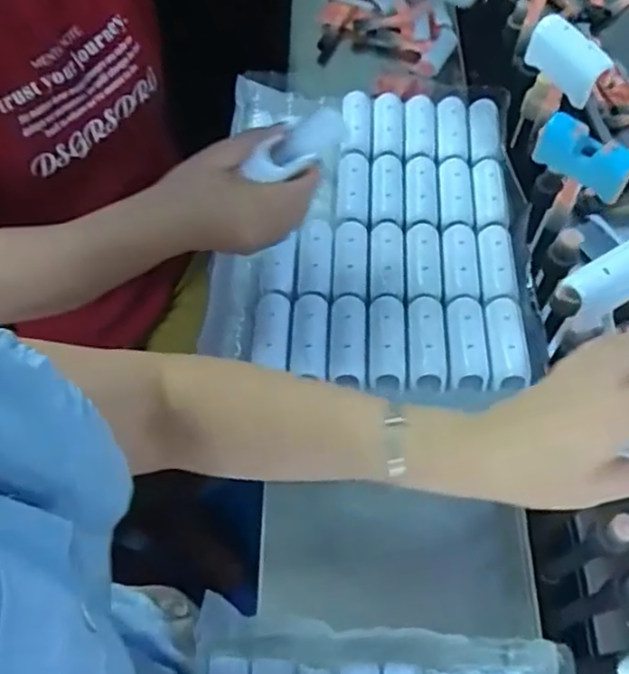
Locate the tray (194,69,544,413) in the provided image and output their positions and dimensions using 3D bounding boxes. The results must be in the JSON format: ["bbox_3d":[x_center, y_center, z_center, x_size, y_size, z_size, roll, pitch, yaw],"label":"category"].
[{"bbox_3d":[0.047,-0.102,0.591,0.264,0.028,0.346,3,58,1],"label":"tray"}]

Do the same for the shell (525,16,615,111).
[{"bbox_3d":[0.213,-0.235,0.558,0.019,0.044,0.075,-28,63,-17],"label":"shell"}]

